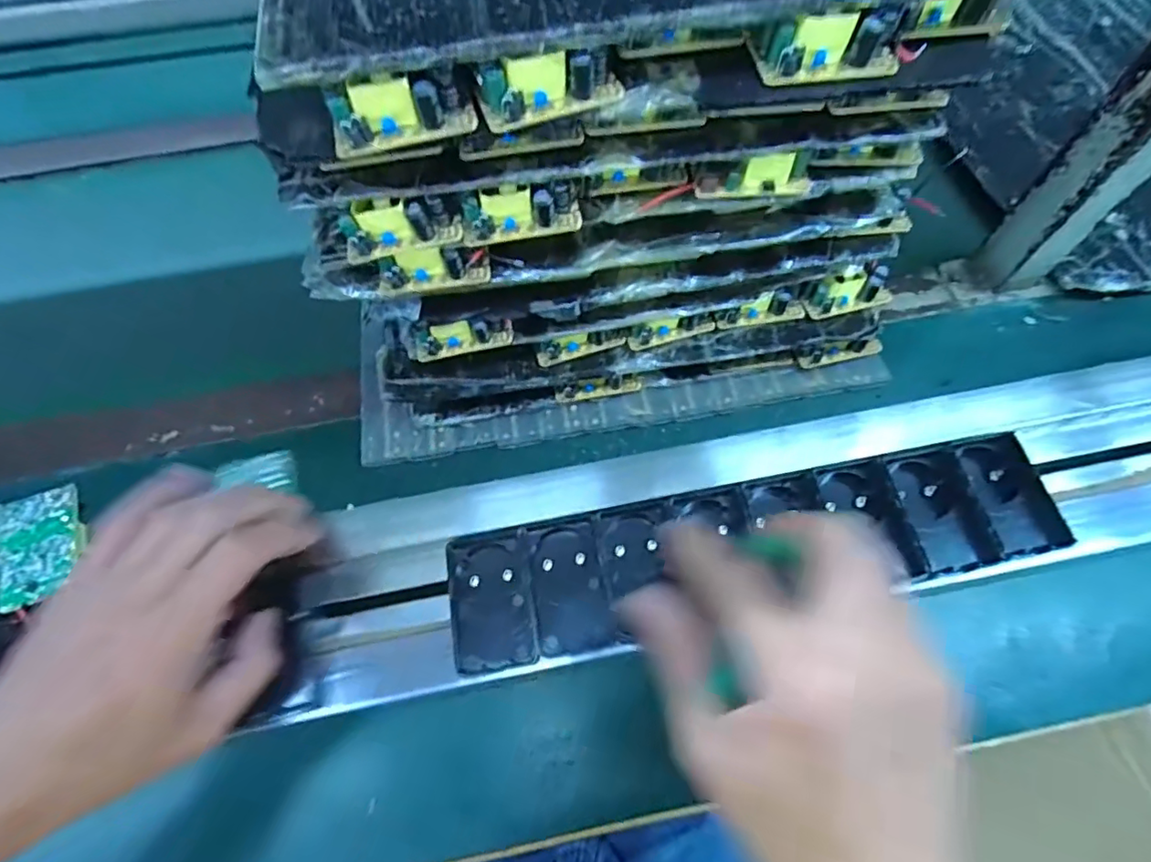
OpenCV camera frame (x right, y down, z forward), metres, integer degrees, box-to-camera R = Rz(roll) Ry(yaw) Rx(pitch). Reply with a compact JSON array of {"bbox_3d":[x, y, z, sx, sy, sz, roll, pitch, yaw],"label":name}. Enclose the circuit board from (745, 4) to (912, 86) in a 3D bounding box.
[{"bbox_3d":[0.116,-0.180,0.261,0.061,0.022,0.031,-4,63,0],"label":"circuit board"}]

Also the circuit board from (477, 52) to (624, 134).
[{"bbox_3d":[-0.010,-0.153,0.253,0.064,0.023,0.018,-15,63,-5],"label":"circuit board"}]

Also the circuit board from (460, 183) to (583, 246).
[{"bbox_3d":[-0.029,-0.116,0.302,0.063,0.024,0.016,-13,63,-4],"label":"circuit board"}]

